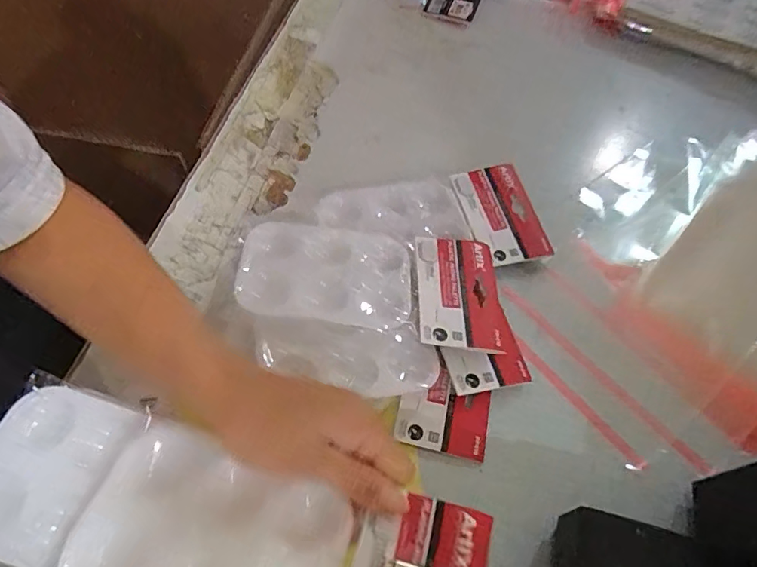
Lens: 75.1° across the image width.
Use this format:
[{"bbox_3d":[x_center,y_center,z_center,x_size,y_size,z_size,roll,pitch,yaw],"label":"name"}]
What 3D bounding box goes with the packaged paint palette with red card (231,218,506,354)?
[{"bbox_3d":[-0.007,-0.005,0.365,0.205,0.012,0.098,8,54,-7],"label":"packaged paint palette with red card"}]

